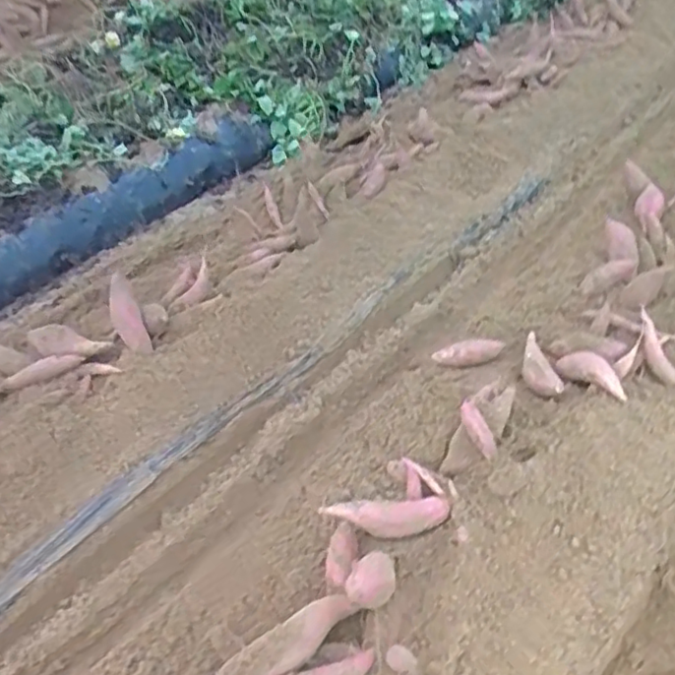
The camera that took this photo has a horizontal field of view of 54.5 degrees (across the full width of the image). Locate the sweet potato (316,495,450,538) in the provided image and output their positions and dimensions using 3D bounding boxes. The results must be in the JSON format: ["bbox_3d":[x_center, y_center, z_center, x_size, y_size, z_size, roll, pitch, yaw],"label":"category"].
[{"bbox_3d":[0.104,0.360,1.334,0.271,0.054,0.074,4,40,-15],"label":"sweet potato"}]

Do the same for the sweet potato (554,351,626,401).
[{"bbox_3d":[0.613,0.087,1.580,0.058,0.078,0.189,-31,47,-29],"label":"sweet potato"}]

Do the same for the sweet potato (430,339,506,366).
[{"bbox_3d":[0.357,0.043,1.758,0.192,0.048,0.071,-15,45,-12],"label":"sweet potato"}]

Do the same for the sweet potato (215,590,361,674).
[{"bbox_3d":[-0.085,0.553,1.172,0.281,0.095,0.091,-30,48,-24],"label":"sweet potato"}]

